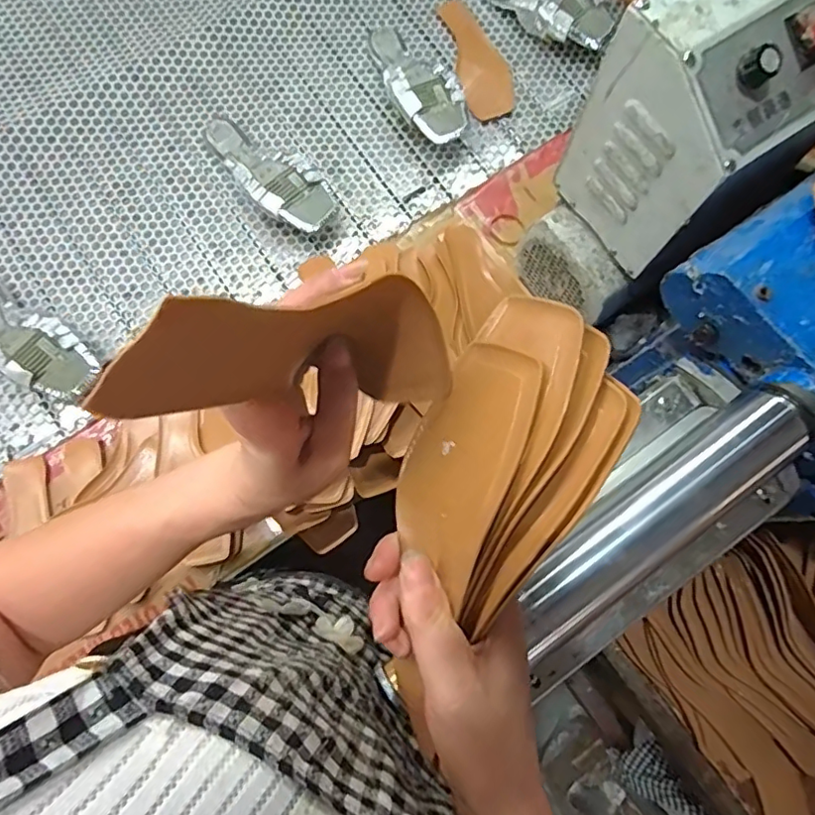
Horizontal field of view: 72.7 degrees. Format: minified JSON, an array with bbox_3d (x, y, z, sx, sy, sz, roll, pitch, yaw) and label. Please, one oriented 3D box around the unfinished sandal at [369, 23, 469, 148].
[{"bbox_3d":[-0.002,-0.458,0.768,0.084,0.061,0.219,-31,80,-8],"label":"unfinished sandal"}]

